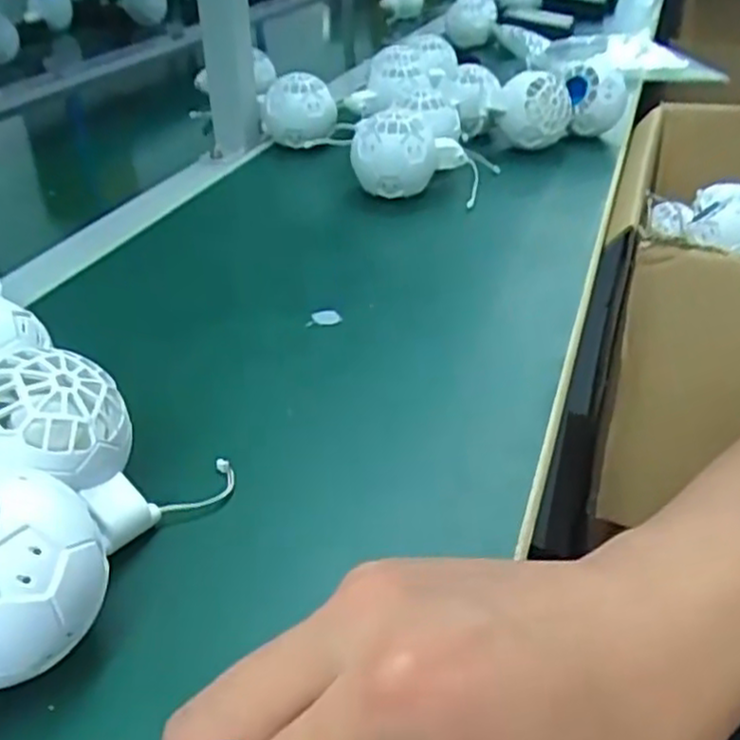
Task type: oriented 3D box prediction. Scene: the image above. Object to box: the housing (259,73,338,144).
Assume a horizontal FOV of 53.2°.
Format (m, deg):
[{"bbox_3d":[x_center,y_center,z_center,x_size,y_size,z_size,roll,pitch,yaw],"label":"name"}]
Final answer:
[{"bbox_3d":[-0.064,-0.234,0.652,0.062,0.057,0.052,-6,34,-8],"label":"housing"}]

